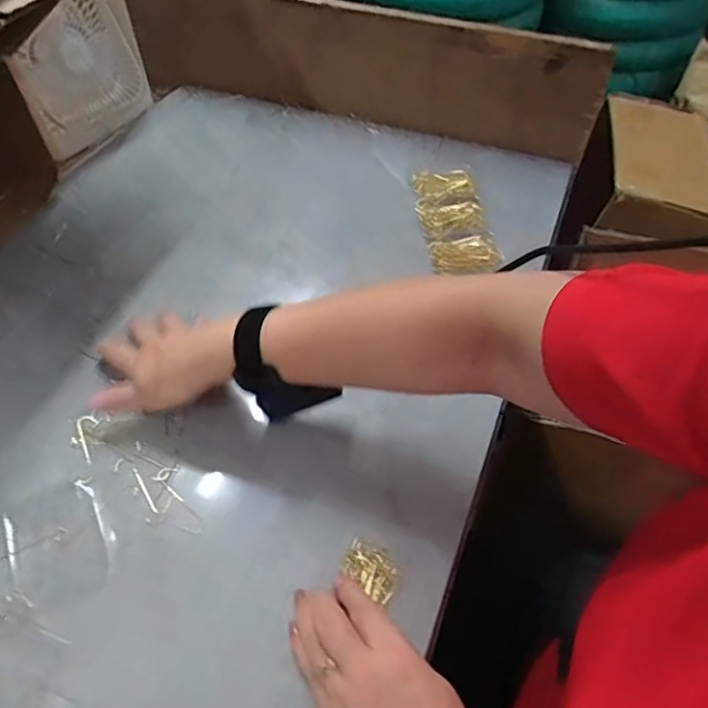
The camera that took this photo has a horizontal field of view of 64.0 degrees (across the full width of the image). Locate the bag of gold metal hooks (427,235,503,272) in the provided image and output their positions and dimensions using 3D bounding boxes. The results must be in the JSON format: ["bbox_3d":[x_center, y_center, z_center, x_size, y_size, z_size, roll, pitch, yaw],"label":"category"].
[{"bbox_3d":[0.119,-0.108,0.613,0.071,0.020,0.040,1,51,1],"label":"bag of gold metal hooks"}]

